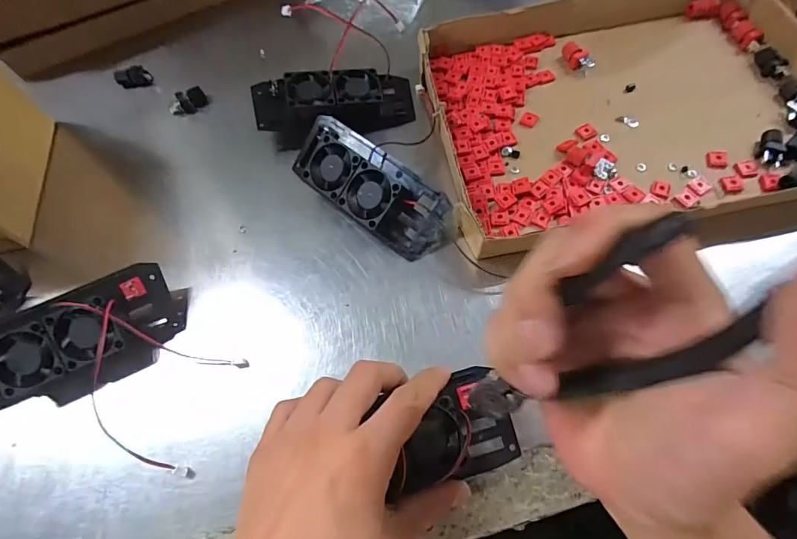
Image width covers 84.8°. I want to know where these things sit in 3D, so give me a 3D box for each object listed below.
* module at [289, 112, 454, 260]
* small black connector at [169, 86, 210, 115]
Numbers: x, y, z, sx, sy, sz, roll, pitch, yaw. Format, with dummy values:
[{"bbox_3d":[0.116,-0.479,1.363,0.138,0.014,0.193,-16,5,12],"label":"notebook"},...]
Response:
[{"bbox_3d":[-0.025,-0.066,0.338,0.146,0.031,0.059,38,76,15],"label":"module"},{"bbox_3d":[-0.200,-0.158,0.415,0.035,0.018,0.013,-32,66,-10],"label":"small black connector"}]

